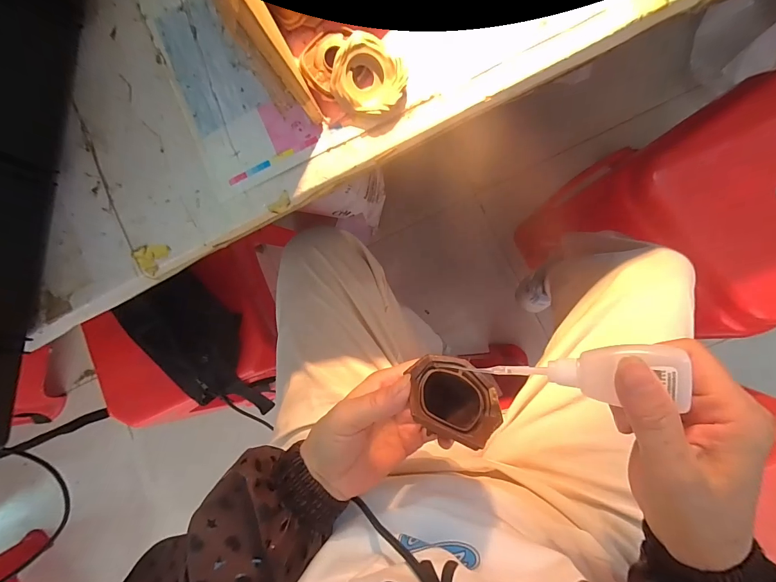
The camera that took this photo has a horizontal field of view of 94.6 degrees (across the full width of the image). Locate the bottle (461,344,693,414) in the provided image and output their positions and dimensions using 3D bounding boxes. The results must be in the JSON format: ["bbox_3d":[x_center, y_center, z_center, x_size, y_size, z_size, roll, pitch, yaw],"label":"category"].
[{"bbox_3d":[0.104,0.049,0.206,0.105,0.016,0.029,-9,84,30],"label":"bottle"}]

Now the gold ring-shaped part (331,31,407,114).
[{"bbox_3d":[-0.013,-0.149,0.250,0.048,0.018,0.048,-2,103,-11],"label":"gold ring-shaped part"}]

